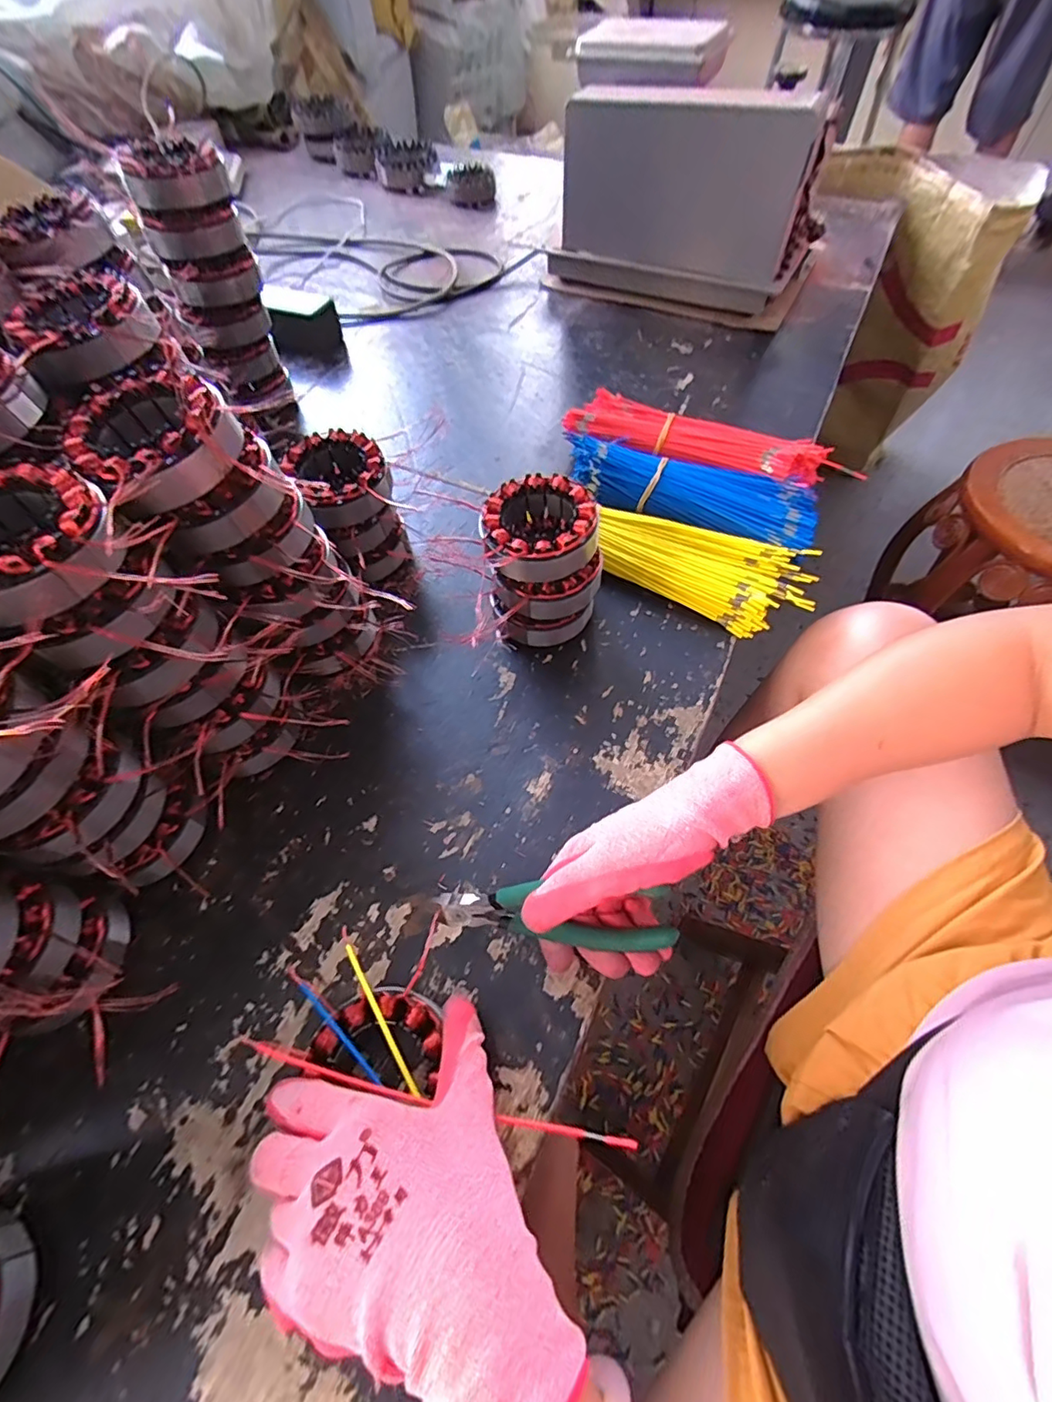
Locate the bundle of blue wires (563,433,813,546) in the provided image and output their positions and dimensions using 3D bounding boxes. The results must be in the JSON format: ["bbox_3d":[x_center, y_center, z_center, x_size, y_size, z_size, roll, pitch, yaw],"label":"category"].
[{"bbox_3d":[0.155,-0.204,0.552,0.244,0.050,0.079,24,62,13],"label":"bundle of blue wires"}]

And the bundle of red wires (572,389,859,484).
[{"bbox_3d":[0.177,-0.264,0.586,0.277,0.050,0.069,20,61,11],"label":"bundle of red wires"}]

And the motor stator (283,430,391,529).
[{"bbox_3d":[-0.155,-0.185,0.465,0.077,0.037,0.089,-14,60,-7],"label":"motor stator"}]

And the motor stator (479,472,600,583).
[{"bbox_3d":[0.009,-0.130,0.429,0.083,0.045,0.085,0,59,1],"label":"motor stator"}]

